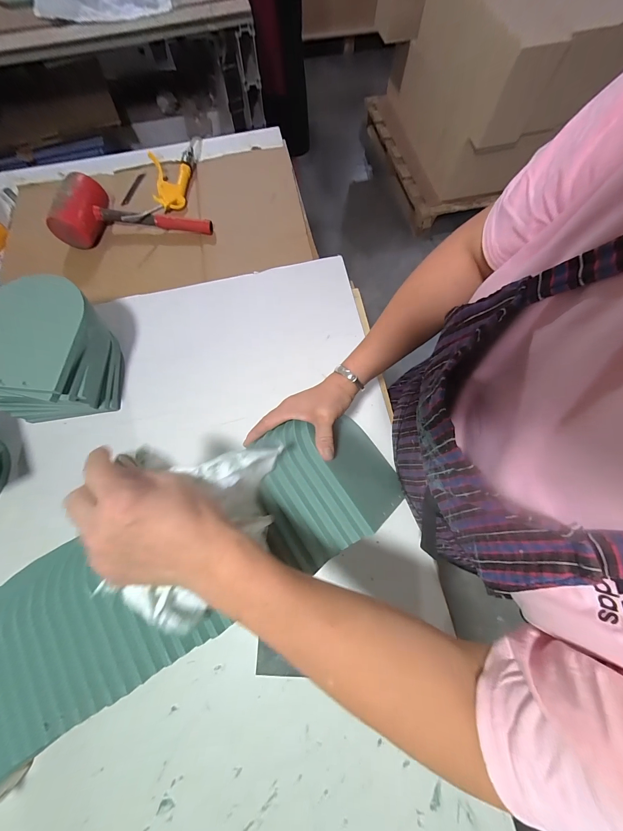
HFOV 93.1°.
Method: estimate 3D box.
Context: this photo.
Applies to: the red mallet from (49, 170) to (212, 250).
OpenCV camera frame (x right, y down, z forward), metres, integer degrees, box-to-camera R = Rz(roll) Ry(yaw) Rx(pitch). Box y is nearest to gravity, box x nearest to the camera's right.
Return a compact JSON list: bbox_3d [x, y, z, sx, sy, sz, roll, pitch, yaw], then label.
[{"bbox_3d":[-0.369,-0.429,0.614,0.310,0.081,0.120,-4,72,-1],"label":"red mallet"}]

